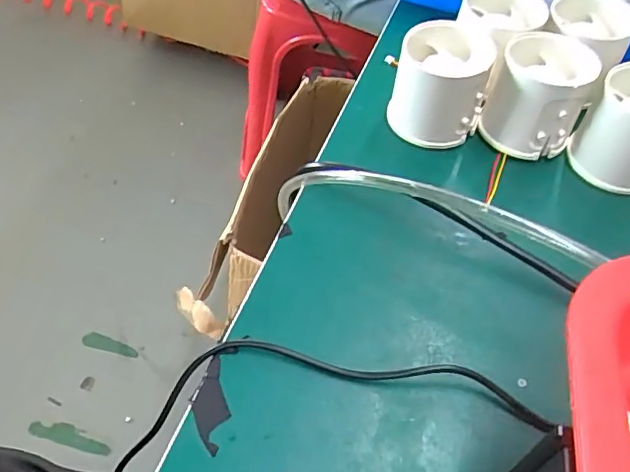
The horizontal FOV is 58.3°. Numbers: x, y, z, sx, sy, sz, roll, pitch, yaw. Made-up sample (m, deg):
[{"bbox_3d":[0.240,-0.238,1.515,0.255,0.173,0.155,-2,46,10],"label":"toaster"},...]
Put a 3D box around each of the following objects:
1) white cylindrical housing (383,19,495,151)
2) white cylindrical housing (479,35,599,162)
[{"bbox_3d":[0.074,-0.091,0.340,0.052,0.053,0.053,2,52,-2],"label":"white cylindrical housing"},{"bbox_3d":[0.131,-0.081,0.334,0.052,0.053,0.052,1,51,-1],"label":"white cylindrical housing"}]

